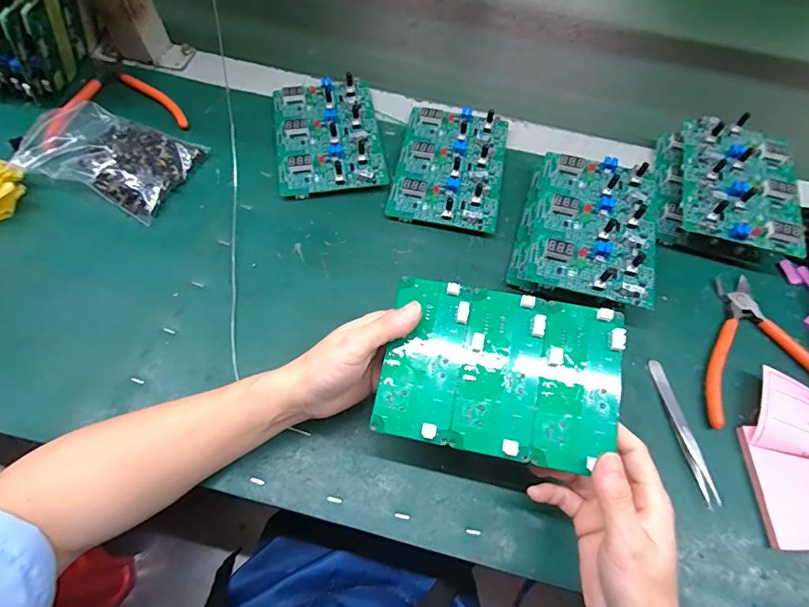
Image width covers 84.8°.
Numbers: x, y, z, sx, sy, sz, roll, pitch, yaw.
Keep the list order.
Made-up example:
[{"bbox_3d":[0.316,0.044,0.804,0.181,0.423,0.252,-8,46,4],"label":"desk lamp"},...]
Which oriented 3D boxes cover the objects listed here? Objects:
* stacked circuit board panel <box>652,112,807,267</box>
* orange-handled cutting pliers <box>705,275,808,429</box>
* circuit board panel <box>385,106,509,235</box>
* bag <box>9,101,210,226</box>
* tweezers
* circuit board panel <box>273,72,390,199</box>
[{"bbox_3d":[0.315,-0.115,0.437,0.119,0.049,0.147,15,63,5],"label":"stacked circuit board panel"},{"bbox_3d":[0.306,0.038,0.383,0.121,0.009,0.134,0,63,-3],"label":"orange-handled cutting pliers"},{"bbox_3d":[0.047,-0.142,0.453,0.106,0.026,0.143,11,63,3],"label":"circuit board panel"},{"bbox_3d":[-0.287,-0.143,0.430,0.148,0.034,0.095,19,64,7],"label":"bag"},{"bbox_3d":[0.222,0.099,0.353,0.013,0.007,0.114,-7,64,-6],"label":"tweezers"},{"bbox_3d":[-0.081,-0.176,0.462,0.105,0.023,0.144,-9,64,-7],"label":"circuit board panel"}]

